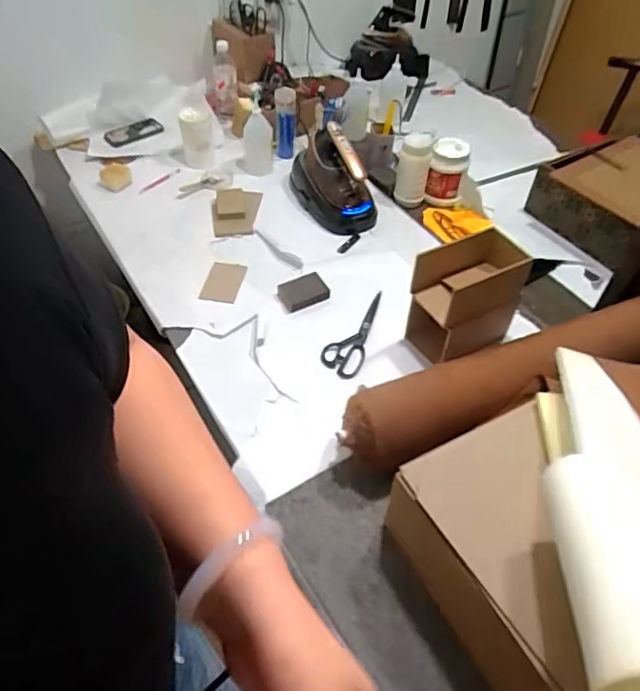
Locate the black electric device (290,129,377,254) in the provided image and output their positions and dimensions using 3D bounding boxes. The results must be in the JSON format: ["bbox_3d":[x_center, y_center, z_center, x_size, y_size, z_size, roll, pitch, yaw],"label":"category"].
[{"bbox_3d":[0.029,-0.406,1.328,0.125,0.185,0.311,-25,53,-21],"label":"black electric device"}]

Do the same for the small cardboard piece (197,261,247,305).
[{"bbox_3d":[-0.214,-0.138,1.202,0.083,0.010,0.126,9,47,6],"label":"small cardboard piece"}]

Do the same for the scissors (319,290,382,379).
[{"bbox_3d":[0.088,-0.019,1.098,0.083,0.016,0.201,39,70,14],"label":"scissors"}]

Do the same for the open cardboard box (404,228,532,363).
[{"bbox_3d":[0.281,-0.091,1.051,0.194,0.216,0.125,-19,51,-16],"label":"open cardboard box"}]

